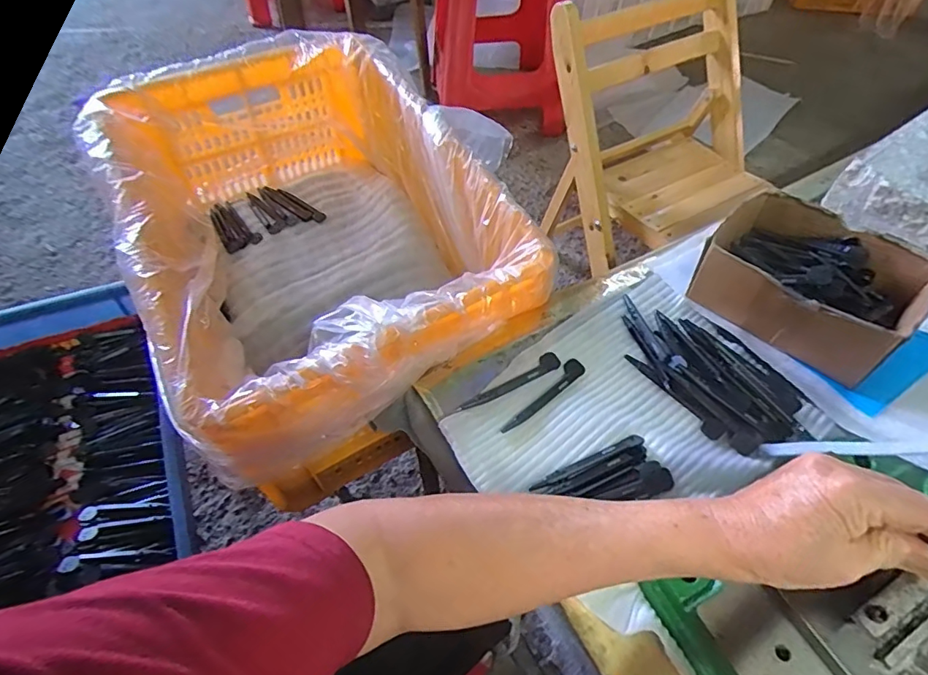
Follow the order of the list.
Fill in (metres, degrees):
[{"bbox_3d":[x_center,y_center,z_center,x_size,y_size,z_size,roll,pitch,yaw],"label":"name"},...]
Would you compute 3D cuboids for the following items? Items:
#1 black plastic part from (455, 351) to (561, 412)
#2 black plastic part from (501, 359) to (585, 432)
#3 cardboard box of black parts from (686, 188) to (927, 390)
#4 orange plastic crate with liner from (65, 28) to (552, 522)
[{"bbox_3d":[0.040,0.040,0.451,0.103,0.004,0.016,-28,60,-19],"label":"black plastic part"},{"bbox_3d":[0.068,0.050,0.447,0.099,0.005,0.016,-38,63,-24],"label":"black plastic part"},{"bbox_3d":[0.310,-0.054,0.476,0.161,0.063,0.132,37,62,22],"label":"cardboard box of black parts"},{"bbox_3d":[-0.165,-0.110,0.615,0.352,0.212,0.493,-23,58,-17],"label":"orange plastic crate with liner"}]

